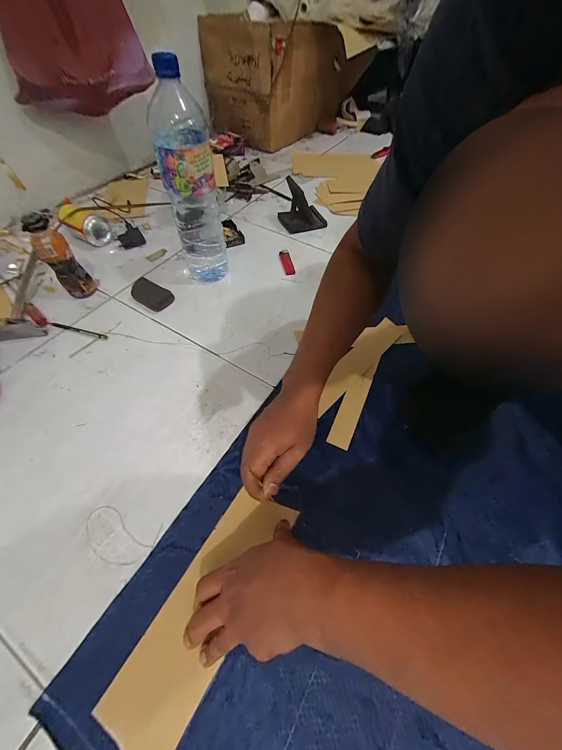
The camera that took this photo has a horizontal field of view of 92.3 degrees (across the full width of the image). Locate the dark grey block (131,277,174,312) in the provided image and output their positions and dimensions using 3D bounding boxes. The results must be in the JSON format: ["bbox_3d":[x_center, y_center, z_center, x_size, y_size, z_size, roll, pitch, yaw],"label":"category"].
[{"bbox_3d":[-0.269,-0.163,0.548,0.098,0.016,0.053,30,60,16],"label":"dark grey block"}]

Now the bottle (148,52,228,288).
[{"bbox_3d":[-0.154,-0.314,0.475,0.083,0.316,0.083,-12,58,-10],"label":"bottle"}]

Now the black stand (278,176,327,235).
[{"bbox_3d":[0.058,-0.436,0.699,0.123,0.091,0.084,-12,58,-10],"label":"black stand"}]

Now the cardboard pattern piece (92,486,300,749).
[{"bbox_3d":[-0.080,0.246,0.296,0.080,0.004,0.242,27,59,14],"label":"cardboard pattern piece"}]

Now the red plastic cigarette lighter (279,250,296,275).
[{"bbox_3d":[0.013,-0.266,0.637,0.027,0.010,0.089,-7,57,-7],"label":"red plastic cigarette lighter"}]

